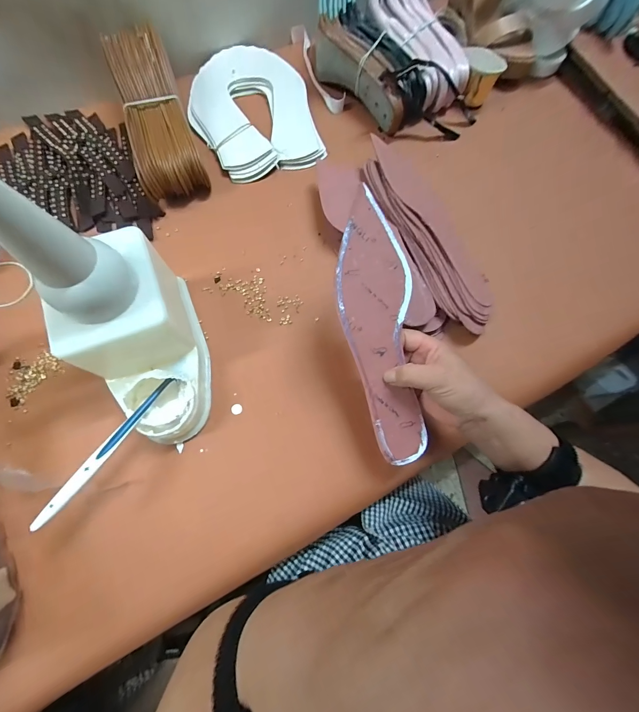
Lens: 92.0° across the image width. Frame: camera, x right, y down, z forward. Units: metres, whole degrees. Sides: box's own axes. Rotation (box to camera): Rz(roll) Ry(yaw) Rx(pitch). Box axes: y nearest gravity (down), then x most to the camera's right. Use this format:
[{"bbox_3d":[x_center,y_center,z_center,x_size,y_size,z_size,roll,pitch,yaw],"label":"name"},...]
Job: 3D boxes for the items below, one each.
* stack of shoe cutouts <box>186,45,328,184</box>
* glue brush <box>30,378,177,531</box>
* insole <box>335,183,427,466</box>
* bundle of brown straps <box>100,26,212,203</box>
[{"bbox_3d":[-0.108,-0.389,0.490,0.182,0.025,0.249,-14,74,-6],"label":"stack of shoe cutouts"},{"bbox_3d":[-0.195,0.081,0.290,0.011,0.012,0.155,27,56,6],"label":"glue brush"},{"bbox_3d":[0.060,-0.020,0.301,0.071,0.008,0.255,-11,95,-6],"label":"insole"},{"bbox_3d":[-0.226,-0.336,0.424,0.080,0.072,0.239,-18,75,-7],"label":"bundle of brown straps"}]

